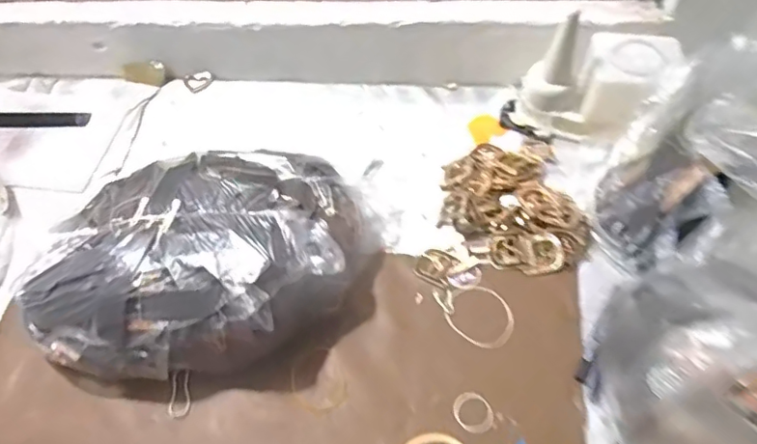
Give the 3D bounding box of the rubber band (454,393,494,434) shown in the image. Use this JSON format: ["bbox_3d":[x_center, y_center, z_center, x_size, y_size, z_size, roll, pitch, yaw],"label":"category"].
[{"bbox_3d":[0.104,0.208,0.596,0.040,0.006,0.046,-28,60,-14],"label":"rubber band"}]

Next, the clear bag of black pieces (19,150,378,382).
[{"bbox_3d":[-0.203,0.037,0.649,0.389,0.138,0.253,-11,57,-4],"label":"clear bag of black pieces"}]

